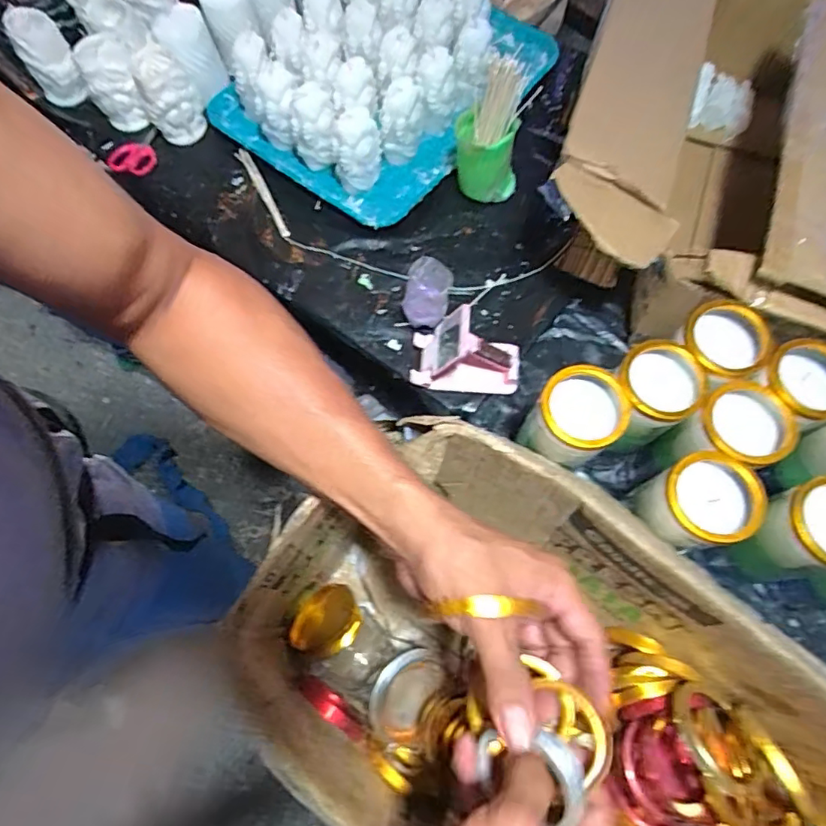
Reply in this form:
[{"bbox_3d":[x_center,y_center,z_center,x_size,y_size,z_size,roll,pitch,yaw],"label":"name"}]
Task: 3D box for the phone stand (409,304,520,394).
[{"bbox_3d":[0.061,-0.076,0.618,0.120,0.081,0.088,0,70,1],"label":"phone stand"}]

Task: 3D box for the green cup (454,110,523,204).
[{"bbox_3d":[0.097,-0.337,0.706,0.083,0.098,0.066,6,70,3],"label":"green cup"}]

